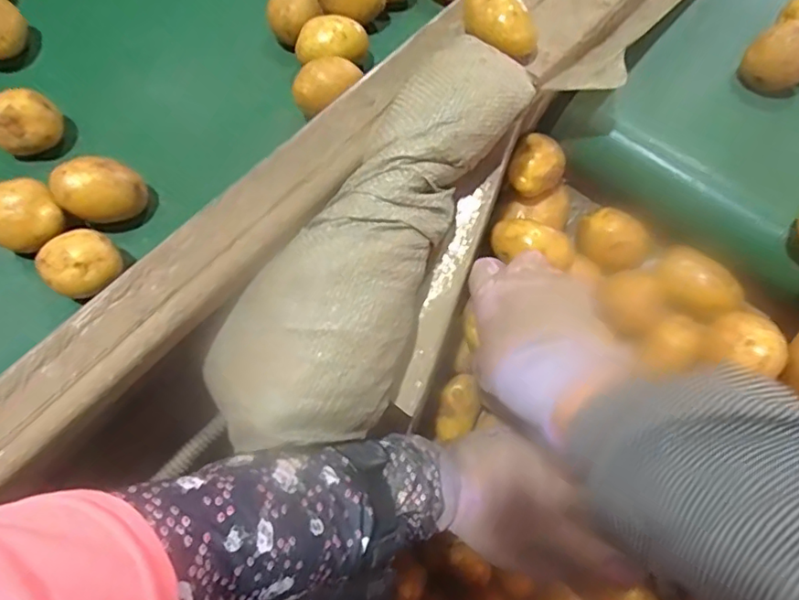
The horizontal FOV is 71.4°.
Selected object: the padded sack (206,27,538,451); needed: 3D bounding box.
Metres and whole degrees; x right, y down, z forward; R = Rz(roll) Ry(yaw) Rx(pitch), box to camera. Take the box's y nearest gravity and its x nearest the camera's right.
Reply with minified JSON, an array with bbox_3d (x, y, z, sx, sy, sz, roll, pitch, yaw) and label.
[{"bbox_3d":[-0.008,-0.034,0.346,0.104,0.080,0.273,35,72,15],"label":"padded sack"}]

